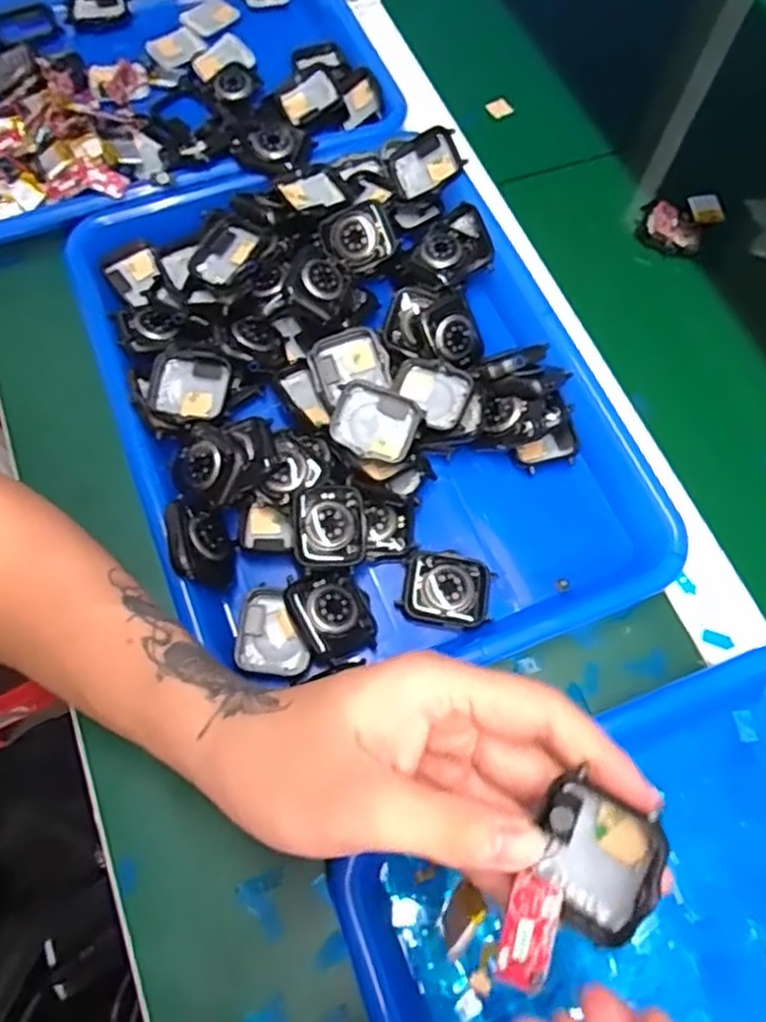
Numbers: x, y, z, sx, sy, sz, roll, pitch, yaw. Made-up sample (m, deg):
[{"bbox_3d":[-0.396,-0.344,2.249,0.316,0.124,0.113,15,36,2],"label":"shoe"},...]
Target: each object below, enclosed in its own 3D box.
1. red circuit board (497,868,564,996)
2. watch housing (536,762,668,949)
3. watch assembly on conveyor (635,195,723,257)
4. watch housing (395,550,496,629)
[{"bbox_3d":[0.045,0.127,0.215,0.015,0.005,0.032,19,69,6],"label":"red circuit board"},{"bbox_3d":[0.065,0.107,0.215,0.035,0.012,0.041,30,100,34],"label":"watch housing"},{"bbox_3d":[0.199,-0.196,0.475,0.045,0.017,0.051,39,72,14],"label":"watch assembly on conveyor"},{"bbox_3d":[0.032,0.040,0.355,0.044,0.007,0.037,11,68,3],"label":"watch housing"}]

